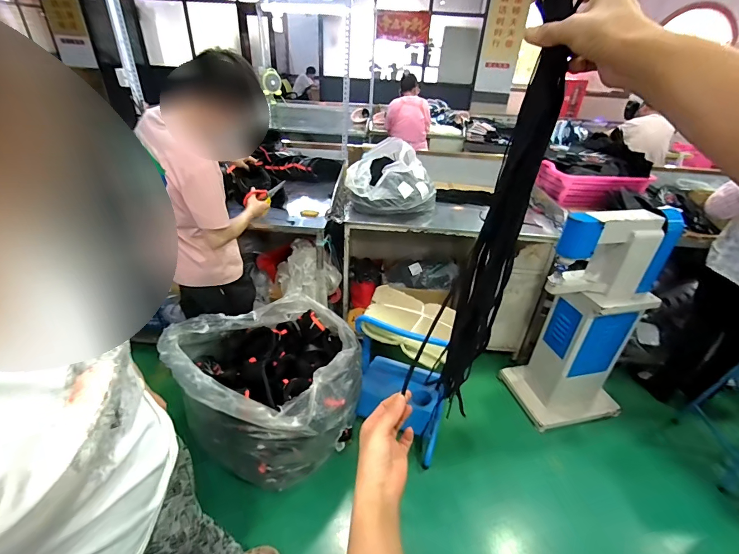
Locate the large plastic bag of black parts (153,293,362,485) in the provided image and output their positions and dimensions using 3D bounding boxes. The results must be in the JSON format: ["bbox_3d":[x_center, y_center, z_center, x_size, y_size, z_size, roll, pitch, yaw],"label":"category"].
[{"bbox_3d":[-0.358,0.409,1.341,0.619,0.515,0.459,4,32,1],"label":"large plastic bag of black parts"}]

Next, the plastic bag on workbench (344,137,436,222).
[{"bbox_3d":[0.111,-0.432,1.676,0.426,0.305,0.328,7,32,5],"label":"plastic bag on workbench"}]

